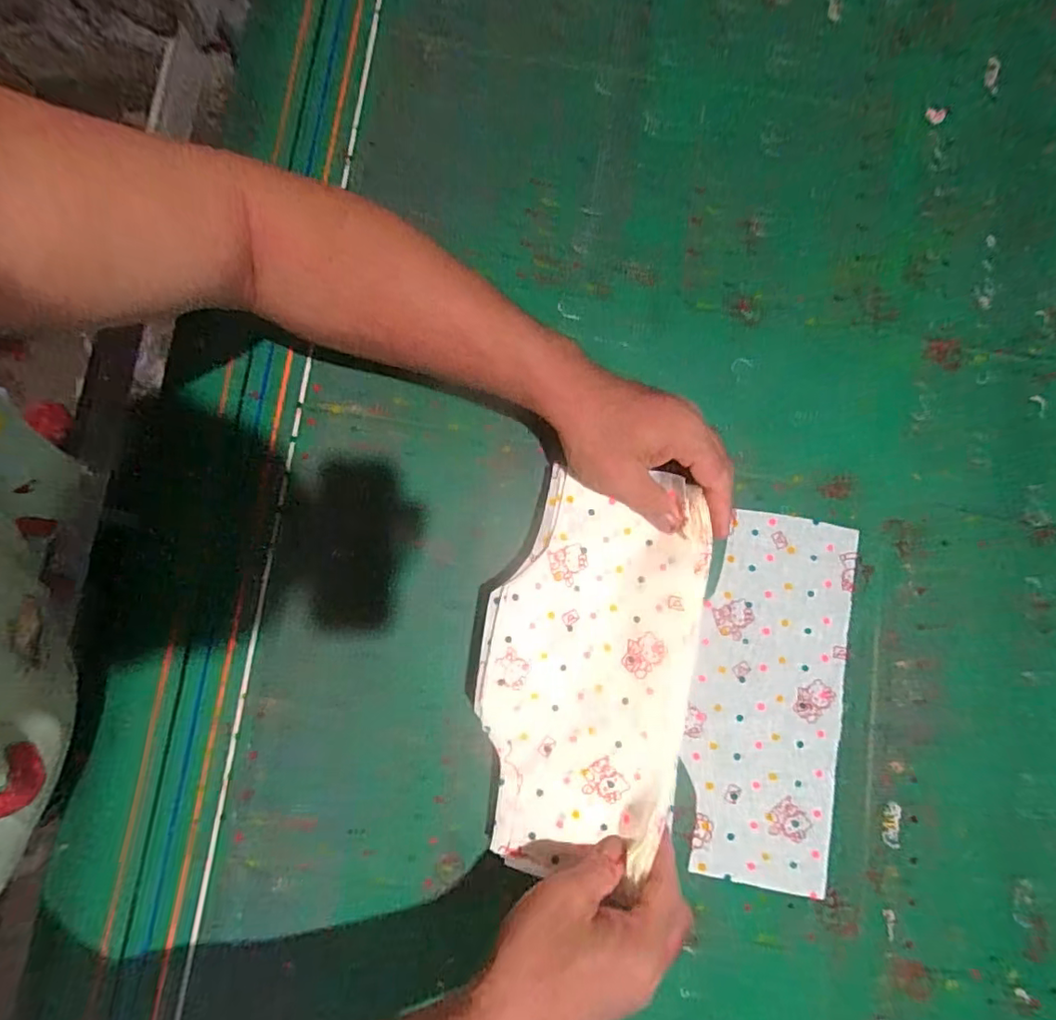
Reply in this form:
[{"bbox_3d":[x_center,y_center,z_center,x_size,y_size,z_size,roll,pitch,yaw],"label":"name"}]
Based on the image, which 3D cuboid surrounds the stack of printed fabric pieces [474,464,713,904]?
[{"bbox_3d":[0.043,0.113,0.393,0.148,0.029,0.269,9,80,1],"label":"stack of printed fabric pieces"}]

